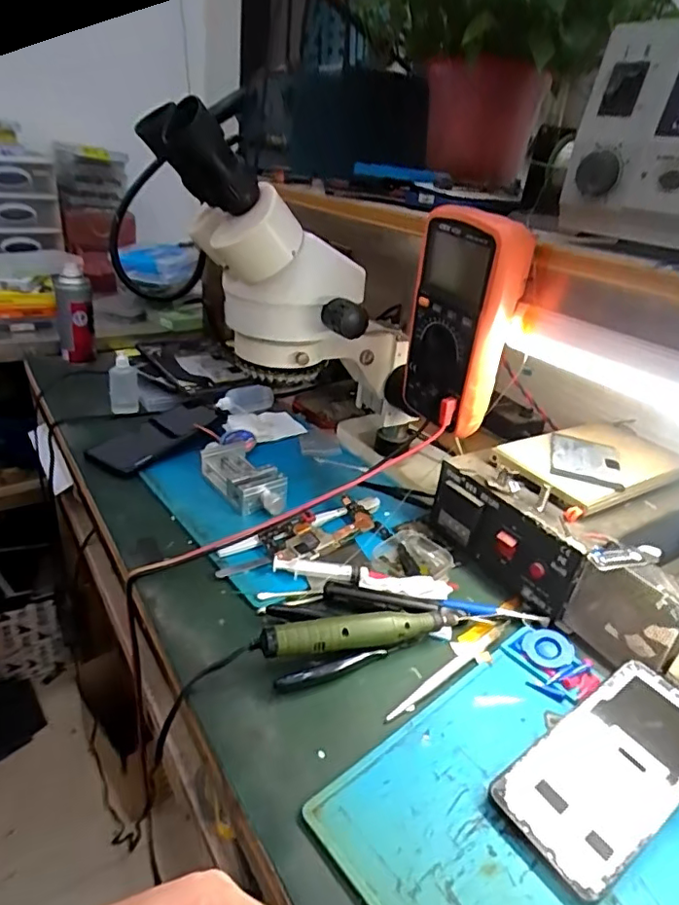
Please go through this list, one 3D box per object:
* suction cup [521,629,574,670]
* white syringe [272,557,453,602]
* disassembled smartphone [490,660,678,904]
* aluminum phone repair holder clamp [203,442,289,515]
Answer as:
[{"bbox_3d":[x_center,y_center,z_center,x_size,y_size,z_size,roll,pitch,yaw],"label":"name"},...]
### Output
[{"bbox_3d":[0.168,0.157,0.452,0.037,0.014,0.034,5,27,-2],"label":"suction cup"},{"bbox_3d":[0.019,0.110,0.499,0.157,0.019,0.025,10,28,8],"label":"white syringe"},{"bbox_3d":[0.177,0.197,0.359,0.161,0.005,0.074,-22,40,-29],"label":"disassembled smartphone"},{"bbox_3d":[-0.106,0.027,0.627,0.058,0.030,0.135,-15,34,-34],"label":"aluminum phone repair holder clamp"}]

